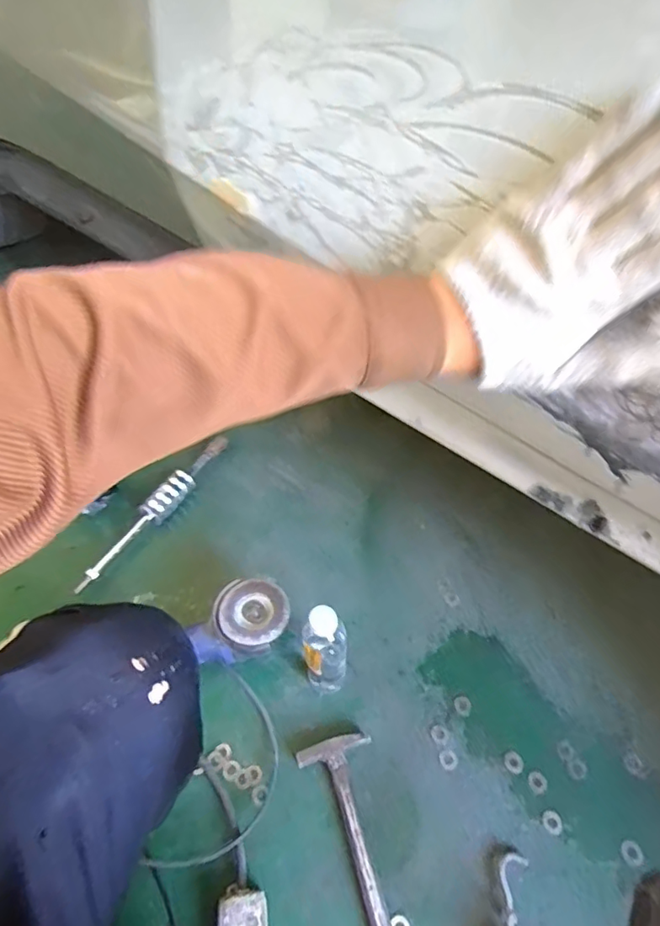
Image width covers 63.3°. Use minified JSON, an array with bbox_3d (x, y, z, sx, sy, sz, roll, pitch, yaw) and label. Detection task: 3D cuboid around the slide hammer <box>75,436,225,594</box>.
[{"bbox_3d":[-0.305,0.080,0.949,0.033,0.040,0.360,26,54,20],"label":"slide hammer"}]

